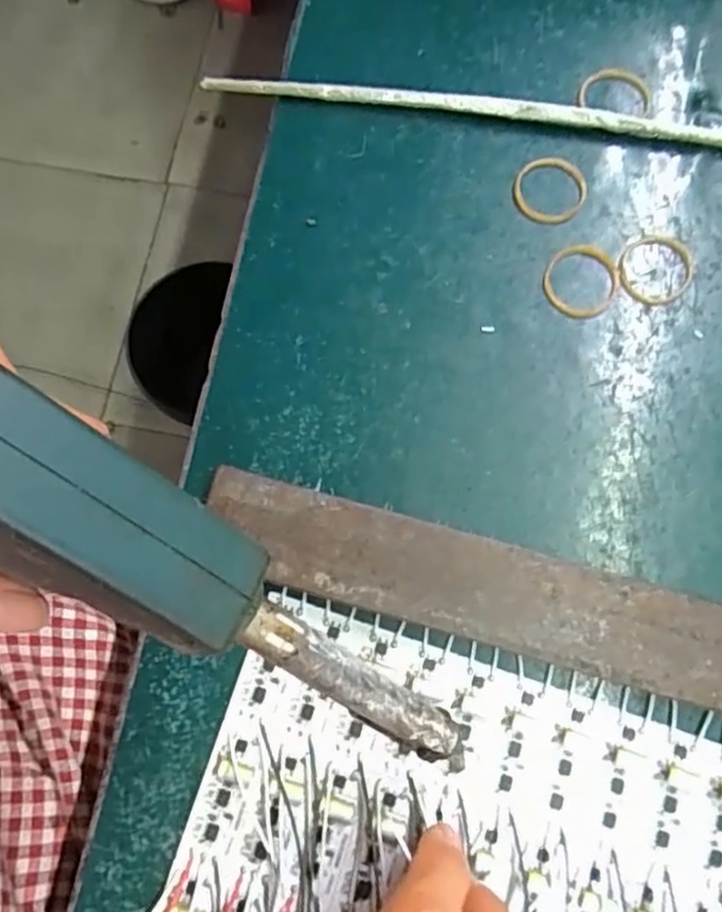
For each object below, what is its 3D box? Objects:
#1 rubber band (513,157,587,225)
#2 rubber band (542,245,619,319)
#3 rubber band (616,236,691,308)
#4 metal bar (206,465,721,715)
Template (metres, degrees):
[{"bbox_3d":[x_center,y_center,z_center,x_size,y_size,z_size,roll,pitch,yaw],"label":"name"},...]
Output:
[{"bbox_3d":[0.077,-0.108,0.282,0.029,0.004,0.030,0,77,1],"label":"rubber band"},{"bbox_3d":[0.087,-0.069,0.272,0.028,0.004,0.029,0,77,1],"label":"rubber band"},{"bbox_3d":[0.116,-0.074,0.271,0.029,0.004,0.030,0,77,1],"label":"rubber band"},{"bbox_3d":[0.042,0.047,0.242,0.193,0.018,0.034,15,78,5],"label":"metal bar"}]

